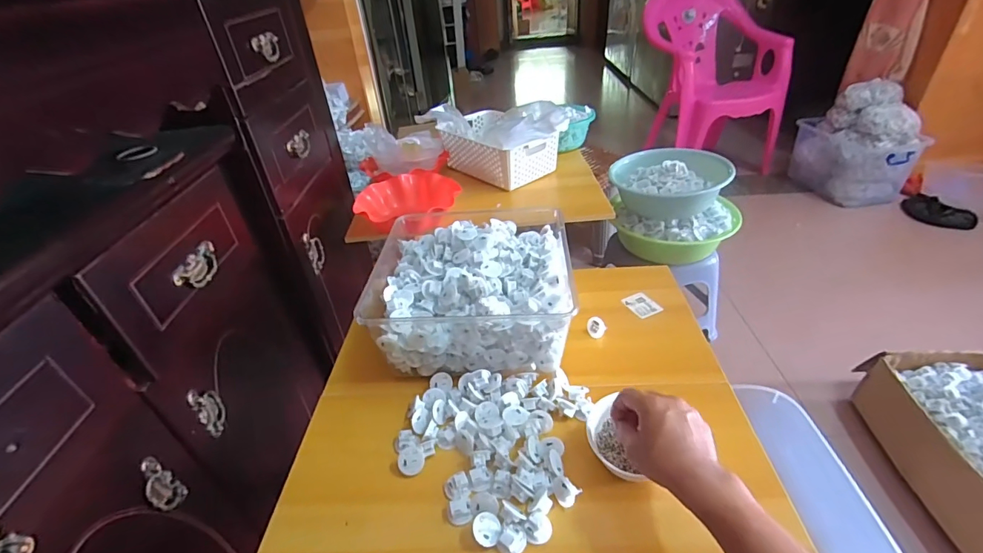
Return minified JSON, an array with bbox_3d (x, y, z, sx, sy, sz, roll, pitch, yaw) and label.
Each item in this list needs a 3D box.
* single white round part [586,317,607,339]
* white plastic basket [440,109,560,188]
[{"bbox_3d":[0.178,0.085,0.752,0.034,0.034,0.016,49,26,24],"label":"single white round part"},{"bbox_3d":[0.013,-0.339,1.203,0.190,0.110,0.292,-28,42,-29],"label":"white plastic basket"}]

